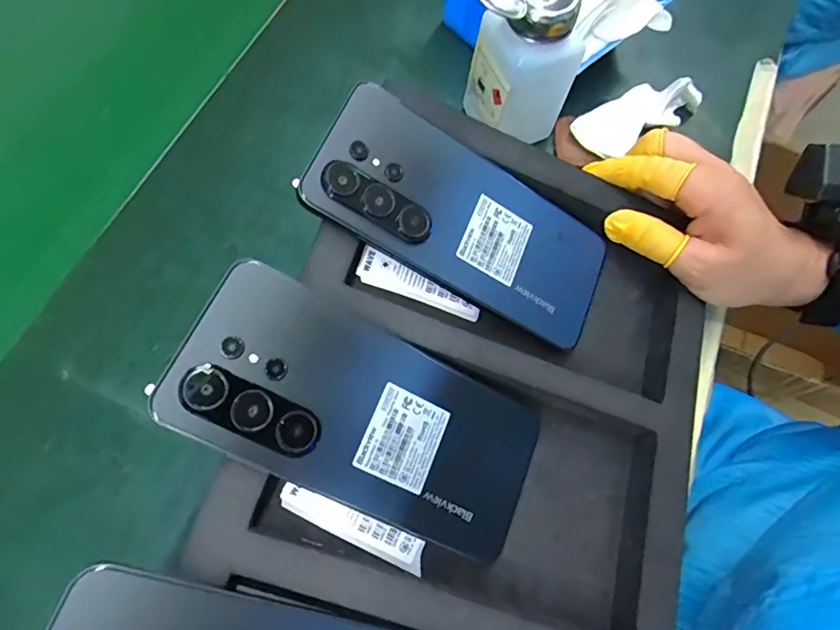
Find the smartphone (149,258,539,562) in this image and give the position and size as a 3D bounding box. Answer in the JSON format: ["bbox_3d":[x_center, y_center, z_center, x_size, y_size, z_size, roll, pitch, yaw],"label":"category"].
[{"bbox_3d":[-0.022,0.045,0.223,0.164,0.006,0.077,30,68,-14],"label":"smartphone"}]

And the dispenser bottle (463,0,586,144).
[{"bbox_3d":[0.064,-0.159,0.315,0.057,0.099,0.052,-31,72,-13],"label":"dispenser bottle"}]

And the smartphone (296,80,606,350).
[{"bbox_3d":[0.027,-0.050,0.266,0.167,0.009,0.077,28,68,-16],"label":"smartphone"}]

